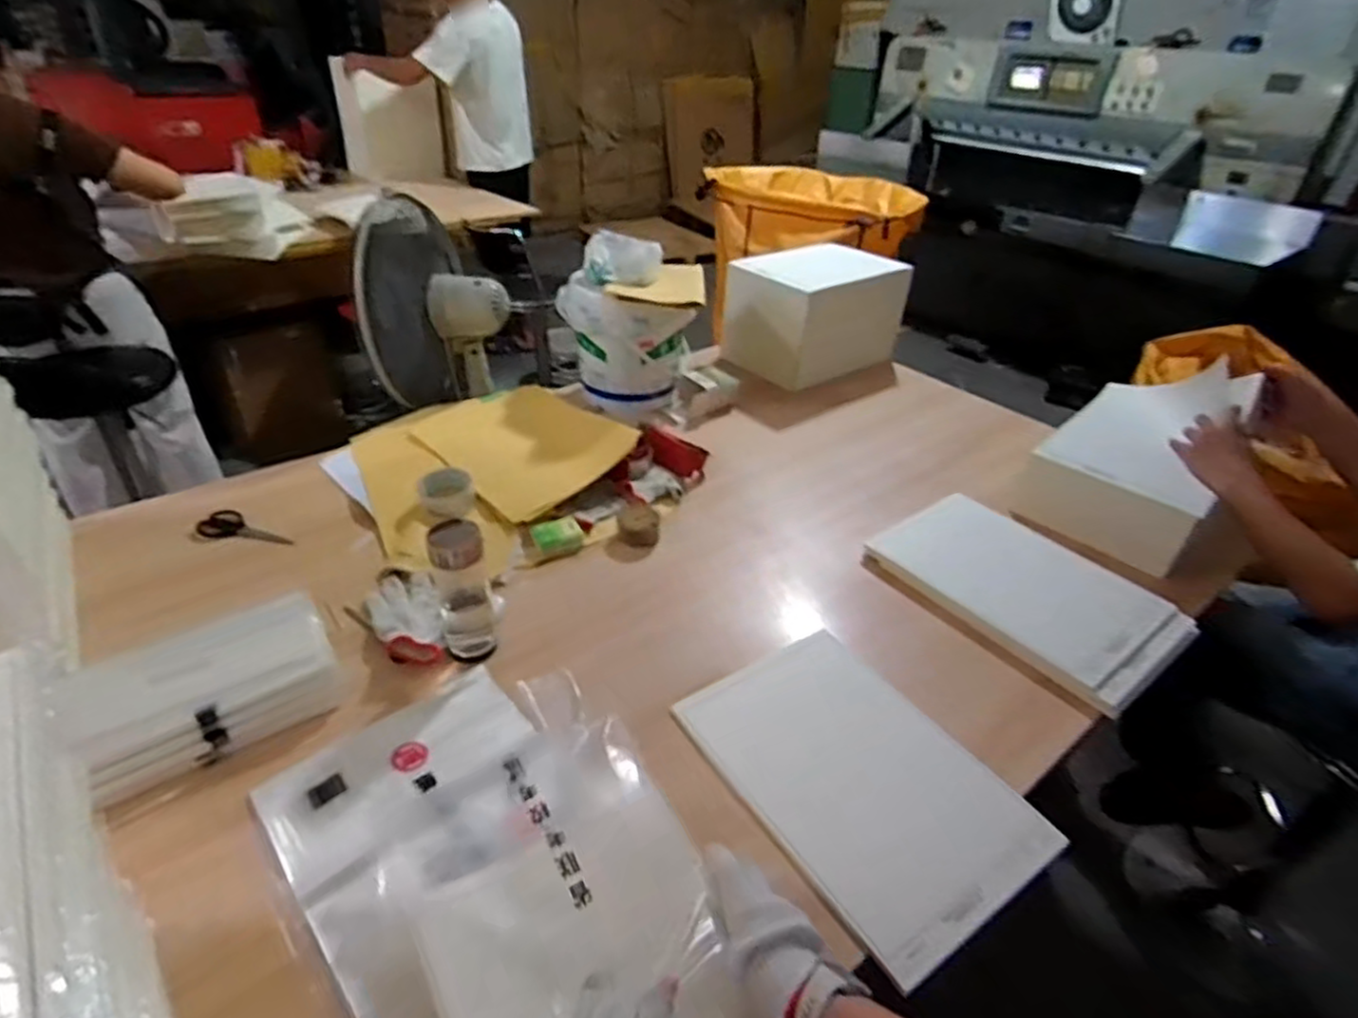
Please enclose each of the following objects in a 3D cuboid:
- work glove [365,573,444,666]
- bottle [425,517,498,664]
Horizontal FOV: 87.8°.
[{"bbox_3d":[-0.386,0.147,0.995,0.089,0.045,0.205,-16,39,-26],"label":"work glove"},{"bbox_3d":[-0.277,0.108,0.906,0.066,0.188,0.053,-2,35,-8],"label":"bottle"}]

